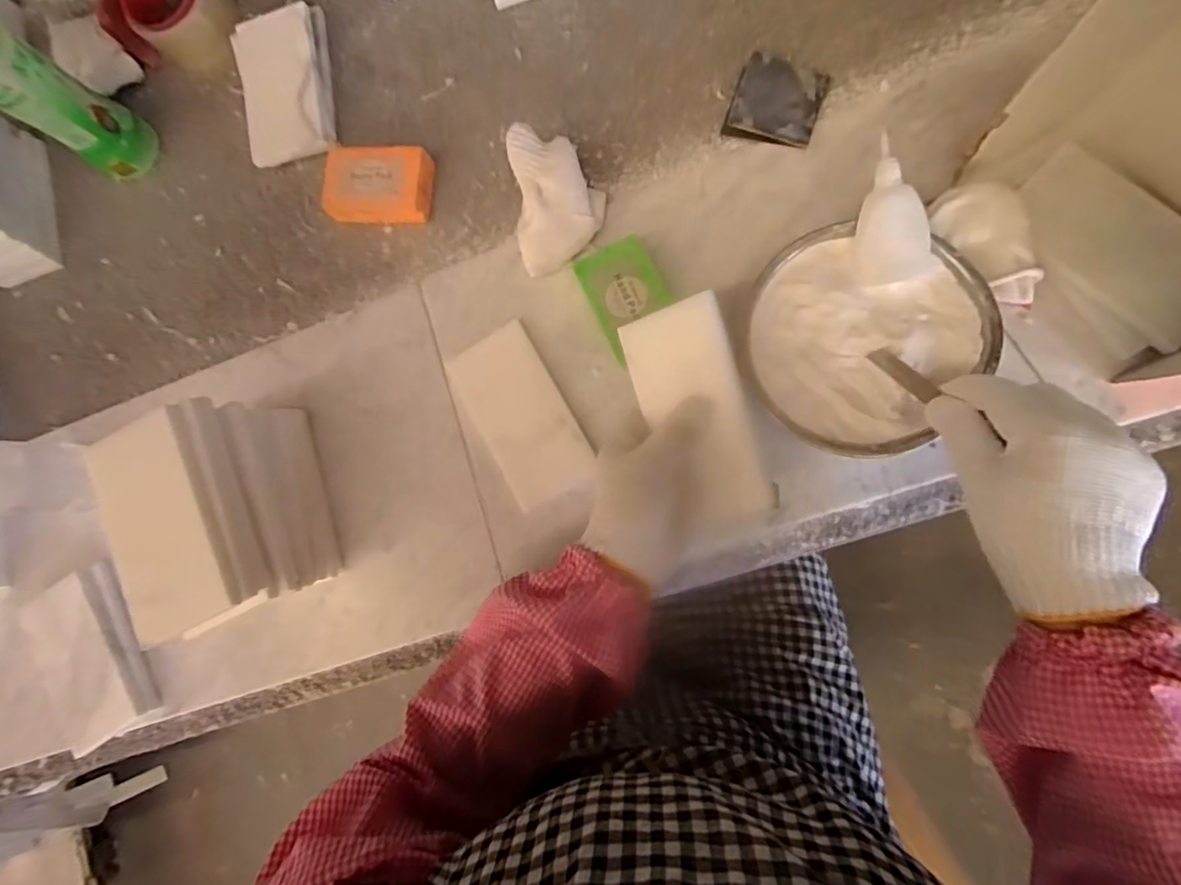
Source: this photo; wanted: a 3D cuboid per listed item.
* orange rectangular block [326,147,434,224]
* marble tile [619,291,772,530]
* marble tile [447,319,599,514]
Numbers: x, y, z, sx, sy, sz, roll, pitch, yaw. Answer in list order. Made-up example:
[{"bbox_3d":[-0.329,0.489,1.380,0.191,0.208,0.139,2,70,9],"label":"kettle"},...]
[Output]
[{"bbox_3d":[-0.196,-0.236,0.510,0.094,0.034,0.063,8,87,12],"label":"orange rectangular block"},{"bbox_3d":[0.072,-0.018,0.388,0.074,0.012,0.154,-17,82,25],"label":"marble tile"},{"bbox_3d":[-0.056,-0.023,0.467,0.074,0.018,0.147,-32,82,5],"label":"marble tile"}]

